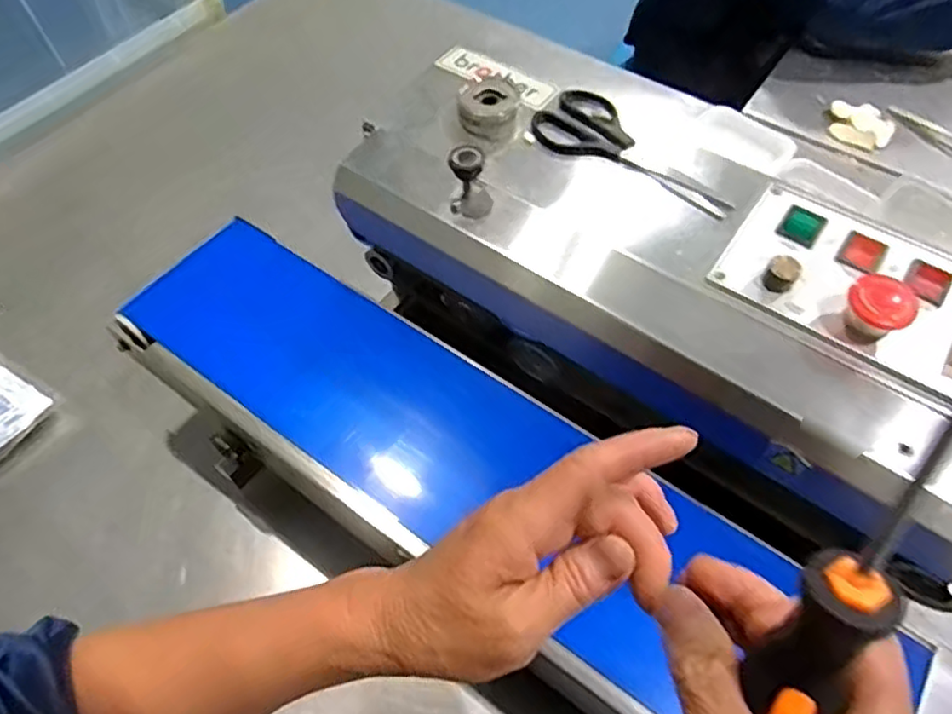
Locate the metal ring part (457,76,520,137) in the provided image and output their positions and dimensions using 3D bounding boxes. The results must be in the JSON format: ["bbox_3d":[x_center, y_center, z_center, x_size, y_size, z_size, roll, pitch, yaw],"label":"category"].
[{"bbox_3d":[0.010,-0.196,0.509,0.044,0.024,0.042,-12,59,-8],"label":"metal ring part"}]

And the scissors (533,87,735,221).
[{"bbox_3d":[0.125,-0.161,0.495,0.162,0.013,0.068,32,63,17],"label":"scissors"}]

